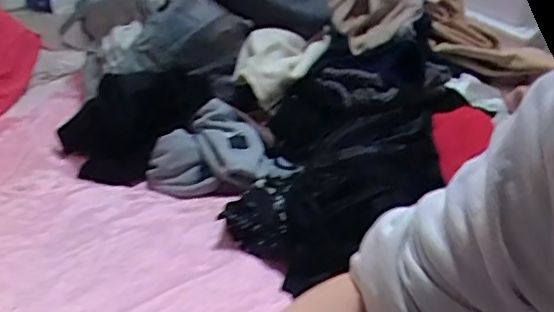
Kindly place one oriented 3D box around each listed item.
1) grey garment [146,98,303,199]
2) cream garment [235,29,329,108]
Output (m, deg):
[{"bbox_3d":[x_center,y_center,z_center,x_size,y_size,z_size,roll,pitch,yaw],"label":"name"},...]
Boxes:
[{"bbox_3d":[-0.102,-0.006,1.036,0.227,0.112,0.183,-18,31,-31],"label":"grey garment"},{"bbox_3d":[0.014,-0.185,1.201,0.203,0.118,0.165,0,26,1],"label":"cream garment"}]

